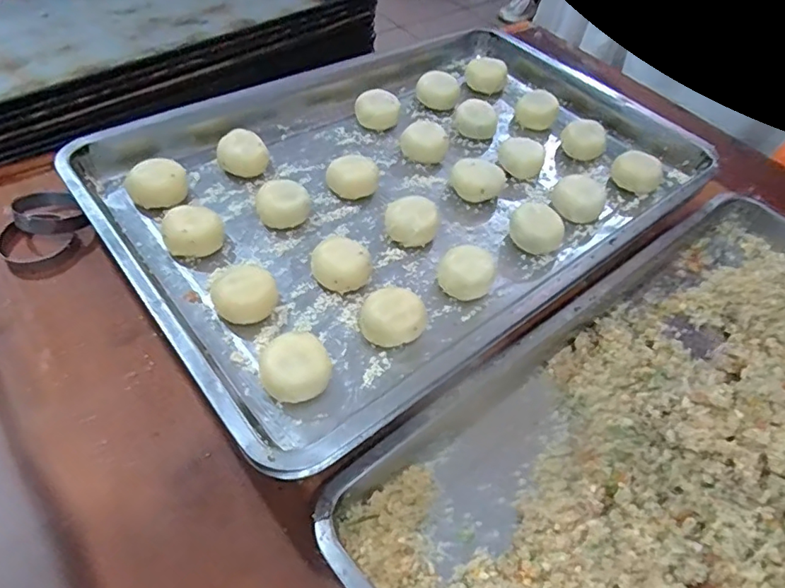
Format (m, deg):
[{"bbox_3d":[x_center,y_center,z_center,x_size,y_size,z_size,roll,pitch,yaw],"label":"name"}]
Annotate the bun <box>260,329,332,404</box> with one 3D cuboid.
[{"bbox_3d":[-0.073,0.052,0.394,0.047,0.030,0.045,3,51,-4],"label":"bun"}]

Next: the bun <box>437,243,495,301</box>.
[{"bbox_3d":[0.066,-0.017,0.475,0.048,0.033,0.043,17,51,7],"label":"bun"}]

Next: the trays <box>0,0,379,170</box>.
[{"bbox_3d":[-0.367,-0.406,0.773,0.576,0.076,0.392,-34,62,-29],"label":"trays"}]

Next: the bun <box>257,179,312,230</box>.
[{"bbox_3d":[-0.104,-0.085,0.504,0.048,0.033,0.040,-7,52,-12],"label":"bun"}]

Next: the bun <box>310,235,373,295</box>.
[{"bbox_3d":[-0.045,-0.024,0.470,0.053,0.035,0.047,1,51,-6],"label":"bun"}]

